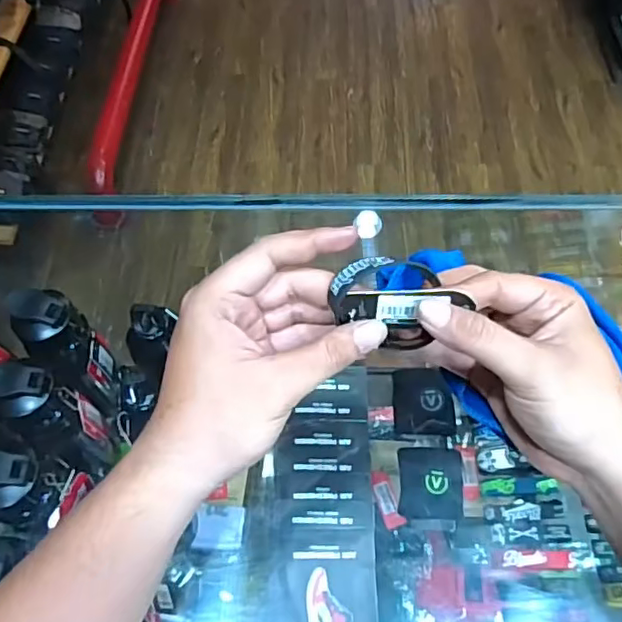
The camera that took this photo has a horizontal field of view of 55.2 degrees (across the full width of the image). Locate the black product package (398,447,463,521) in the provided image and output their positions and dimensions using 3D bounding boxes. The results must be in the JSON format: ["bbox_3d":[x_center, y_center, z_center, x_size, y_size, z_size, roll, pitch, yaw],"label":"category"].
[{"bbox_3d":[0.135,0.193,0.669,0.071,0.021,0.077,2,60,1],"label":"black product package"}]

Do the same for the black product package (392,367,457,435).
[{"bbox_3d":[0.133,0.107,0.707,0.069,0.005,0.077,-5,80,16],"label":"black product package"}]

